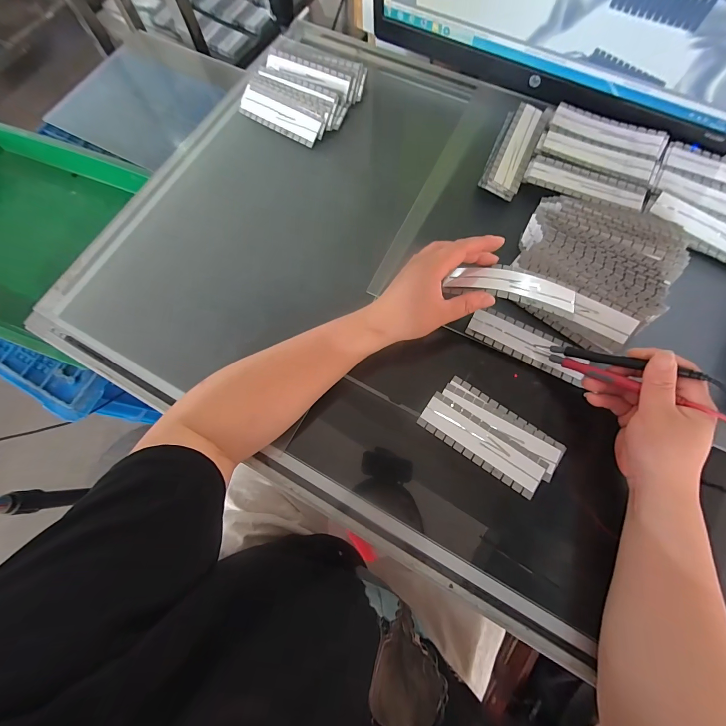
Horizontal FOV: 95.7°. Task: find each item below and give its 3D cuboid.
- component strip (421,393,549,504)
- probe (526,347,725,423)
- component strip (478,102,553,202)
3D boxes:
[{"bbox_3d":[0.117,0.080,0.324,0.124,0.004,0.038,34,77,11],"label":"component strip"},{"bbox_3d":[0.230,0.016,0.293,0.157,0.011,0.010,29,75,38],"label":"probe"},{"bbox_3d":[0.187,-0.266,0.400,0.048,0.014,0.150,23,76,8],"label":"component strip"}]

